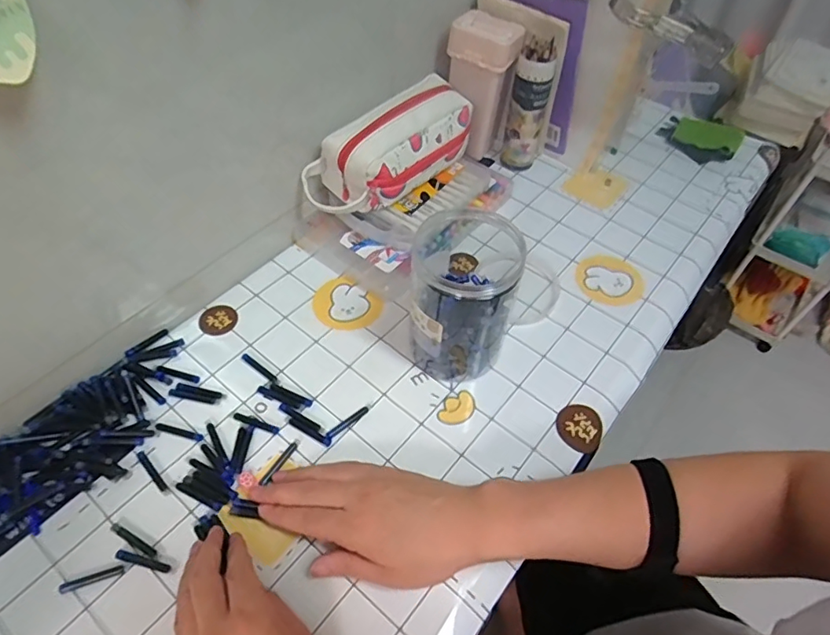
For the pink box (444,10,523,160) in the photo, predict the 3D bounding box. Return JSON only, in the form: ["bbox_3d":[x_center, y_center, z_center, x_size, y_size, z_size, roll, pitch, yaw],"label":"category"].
[{"bbox_3d":[0.089,-0.304,0.714,0.081,0.169,0.076,33,58,20],"label":"pink box"}]

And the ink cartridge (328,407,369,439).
[{"bbox_3d":[-0.064,0.100,0.514,0.046,0.004,0.008,-36,63,-26],"label":"ink cartridge"}]

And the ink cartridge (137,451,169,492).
[{"bbox_3d":[-0.241,0.140,0.488,0.008,0.004,0.049,-37,63,-27],"label":"ink cartridge"}]

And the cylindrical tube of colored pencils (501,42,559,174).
[{"bbox_3d":[0.149,-0.274,0.708,0.051,0.164,0.047,10,53,4],"label":"cylindrical tube of colored pencils"}]

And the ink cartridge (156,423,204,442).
[{"bbox_3d":[-0.220,0.107,0.499,0.047,0.004,0.007,15,54,8],"label":"ink cartridge"}]

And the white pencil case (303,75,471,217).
[{"bbox_3d":[-0.027,-0.193,0.615,0.216,0.101,0.094,-35,62,-12],"label":"white pencil case"}]

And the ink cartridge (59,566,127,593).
[{"bbox_3d":[-0.254,0.205,0.419,0.047,0.004,0.008,-14,55,-14],"label":"ink cartridge"}]

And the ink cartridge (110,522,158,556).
[{"bbox_3d":[-0.232,0.182,0.439,0.047,0.004,0.008,25,56,15],"label":"ink cartridge"}]

